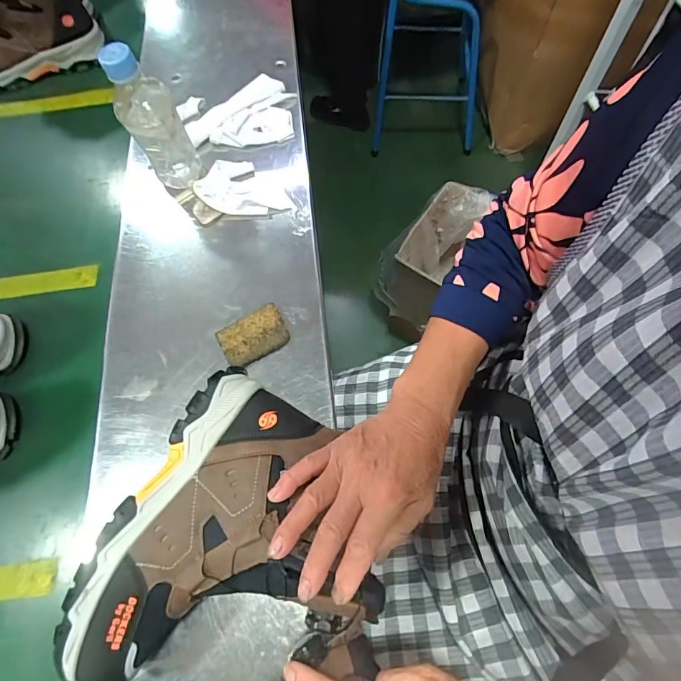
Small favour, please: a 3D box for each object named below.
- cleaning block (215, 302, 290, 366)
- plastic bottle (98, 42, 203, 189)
[{"bbox_3d":[-0.092,-0.005,0.458,0.069,0.012,0.050,-30,68,-10],"label":"cleaning block"},{"bbox_3d":[-0.211,-0.247,0.485,0.061,0.144,0.050,-29,68,-10],"label":"plastic bottle"}]

